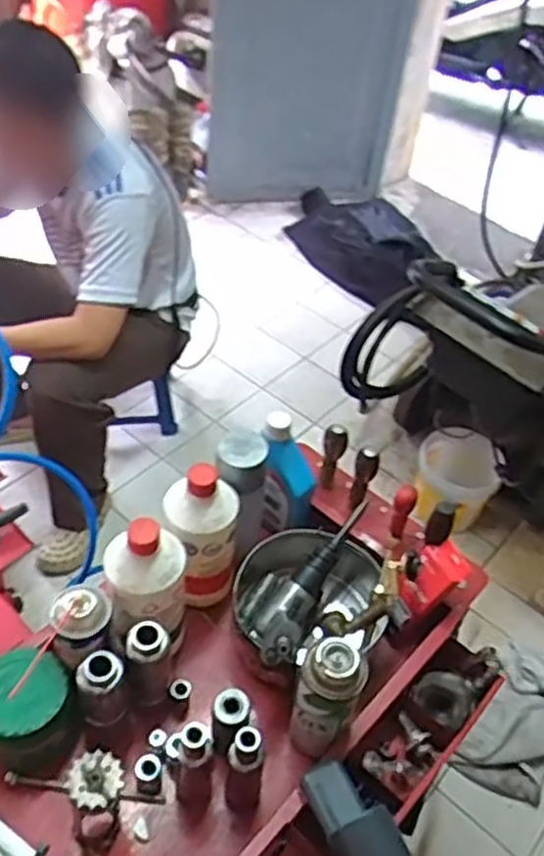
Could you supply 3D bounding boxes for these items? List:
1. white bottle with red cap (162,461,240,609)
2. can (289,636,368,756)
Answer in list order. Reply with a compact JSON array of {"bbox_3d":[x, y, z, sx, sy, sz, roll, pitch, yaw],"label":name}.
[{"bbox_3d":[-0.086,0.138,0.919,0.085,0.191,0.074,1,47,-6],"label":"white bottle with red cap"},{"bbox_3d":[0.058,0.292,0.817,0.068,0.169,0.056,24,49,16],"label":"can"}]

